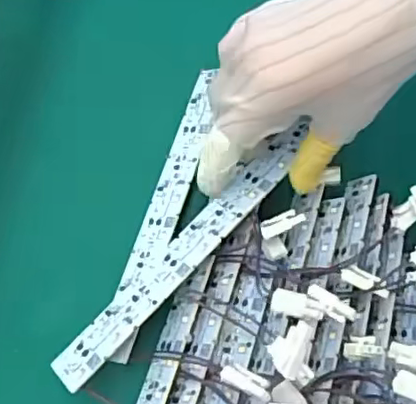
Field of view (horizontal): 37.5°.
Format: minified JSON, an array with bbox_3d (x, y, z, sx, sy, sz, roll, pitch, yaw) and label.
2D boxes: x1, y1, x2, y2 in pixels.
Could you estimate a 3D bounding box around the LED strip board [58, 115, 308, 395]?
[{"bbox_3d":[-0.012,0.025,0.332,0.182,0.004,0.026,-45,50,-11],"label":"LED strip board"}]

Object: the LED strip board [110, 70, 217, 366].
[{"bbox_3d":[-0.026,-0.001,0.358,0.027,0.010,0.187,1,62,31],"label":"LED strip board"}]

